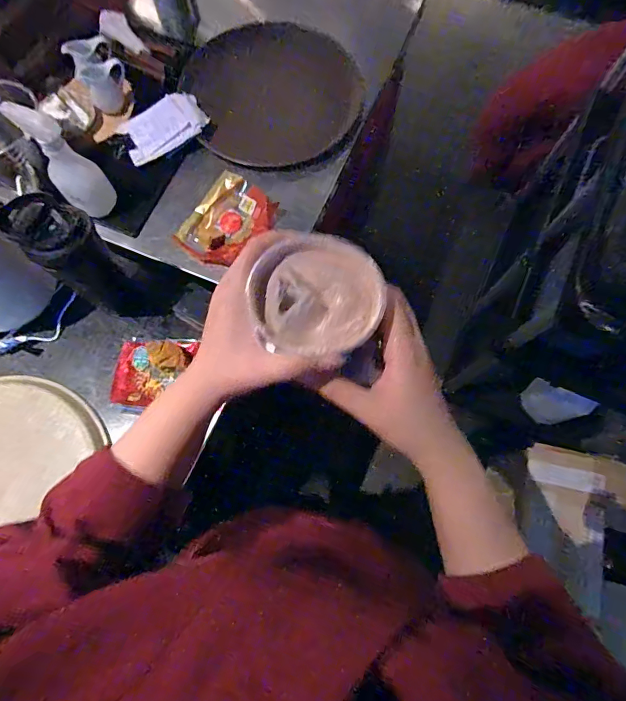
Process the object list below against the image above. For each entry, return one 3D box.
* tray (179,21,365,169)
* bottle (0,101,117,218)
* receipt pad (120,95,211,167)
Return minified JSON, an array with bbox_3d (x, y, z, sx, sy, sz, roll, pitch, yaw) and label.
[{"bbox_3d":[-0.072,-0.480,0.826,0.299,0.019,0.258,-22,95,0],"label":"tray"},{"bbox_3d":[-0.390,-0.296,0.711,0.071,0.199,0.079,-35,76,-9],"label":"bottle"},{"bbox_3d":[-0.282,-0.422,0.831,0.155,0.011,0.107,-31,78,4],"label":"receipt pad"}]

